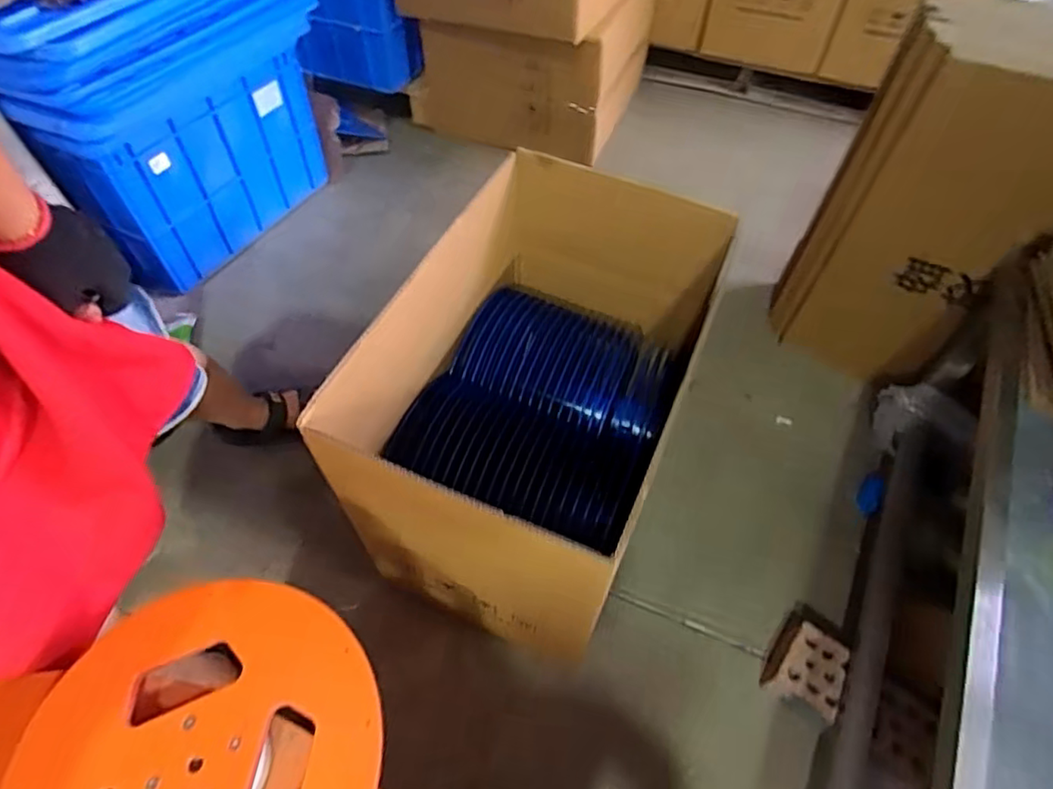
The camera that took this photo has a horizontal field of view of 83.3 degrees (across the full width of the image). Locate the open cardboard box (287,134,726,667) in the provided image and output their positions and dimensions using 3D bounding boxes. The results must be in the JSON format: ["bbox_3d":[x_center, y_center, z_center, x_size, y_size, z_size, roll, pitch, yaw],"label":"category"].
[{"bbox_3d":[0.027,0.002,0.905,0.364,0.401,0.587,21,57,14],"label":"open cardboard box"}]

